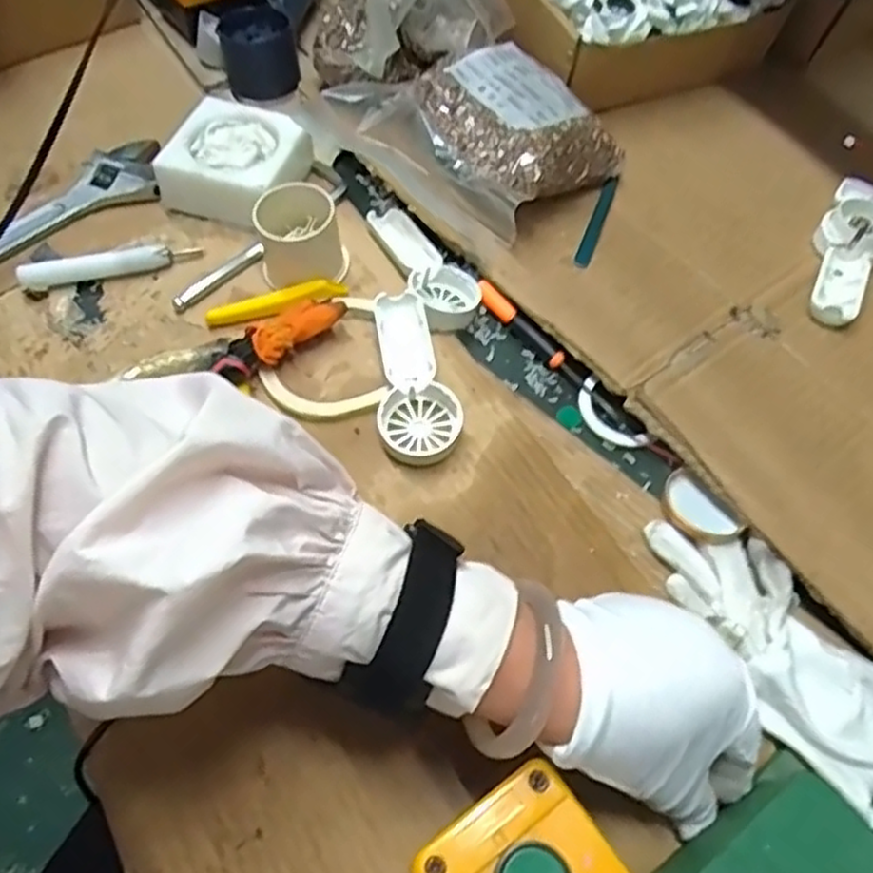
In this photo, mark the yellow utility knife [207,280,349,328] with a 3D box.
[{"bbox_3d":[-0.103,-0.086,0.478,0.089,0.016,0.019,-9,60,-6],"label":"yellow utility knife"}]

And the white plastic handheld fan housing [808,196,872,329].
[{"bbox_3d":[0.279,-0.122,0.505,0.046,0.018,0.114,31,64,16],"label":"white plastic handheld fan housing"}]

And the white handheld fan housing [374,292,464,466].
[{"bbox_3d":[-0.016,-0.036,0.446,0.046,0.023,0.107,-10,60,-6],"label":"white handheld fan housing"}]

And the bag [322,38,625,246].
[{"bbox_3d":[0.028,-0.218,0.532,0.139,0.054,0.165,-40,68,-21],"label":"bag"}]

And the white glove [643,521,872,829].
[{"bbox_3d":[0.176,0.106,0.374,0.068,0.018,0.166,-32,65,-18],"label":"white glove"}]

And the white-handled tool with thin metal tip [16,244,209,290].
[{"bbox_3d":[-0.218,-0.116,0.494,0.114,0.014,0.015,-15,61,-9],"label":"white-handled tool with thin metal tip"}]

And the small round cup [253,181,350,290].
[{"bbox_3d":[-0.087,-0.127,0.475,0.055,0.046,0.058,0,60,-1],"label":"small round cup"}]

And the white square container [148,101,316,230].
[{"bbox_3d":[-0.141,-0.195,0.522,0.080,0.039,0.081,23,62,12],"label":"white square container"}]

